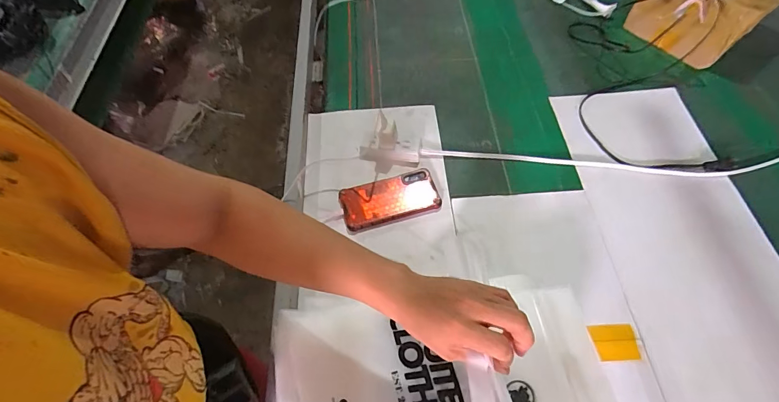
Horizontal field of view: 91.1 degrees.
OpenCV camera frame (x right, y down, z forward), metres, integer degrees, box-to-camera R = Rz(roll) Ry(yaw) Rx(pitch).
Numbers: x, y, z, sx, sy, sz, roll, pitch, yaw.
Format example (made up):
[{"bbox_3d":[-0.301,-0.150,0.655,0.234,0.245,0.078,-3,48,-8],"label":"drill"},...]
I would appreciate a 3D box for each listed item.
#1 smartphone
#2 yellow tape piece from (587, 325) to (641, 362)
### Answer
[{"bbox_3d":[0.002,-0.002,0.658,0.165,0.014,0.082,-15,59,-7],"label":"smartphone"},{"bbox_3d":[0.312,0.196,0.530,0.060,0.004,0.046,-2,58,1],"label":"yellow tape piece"}]

